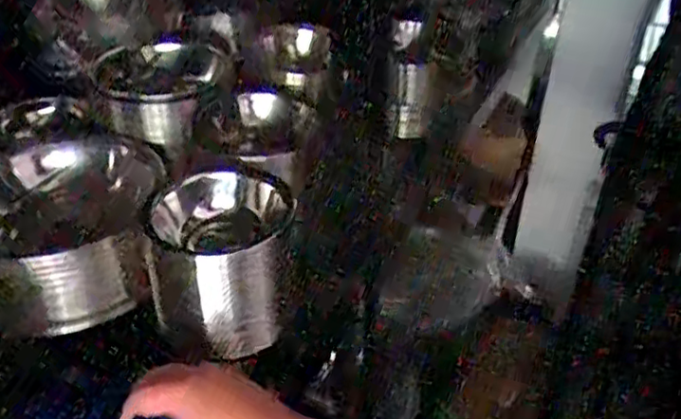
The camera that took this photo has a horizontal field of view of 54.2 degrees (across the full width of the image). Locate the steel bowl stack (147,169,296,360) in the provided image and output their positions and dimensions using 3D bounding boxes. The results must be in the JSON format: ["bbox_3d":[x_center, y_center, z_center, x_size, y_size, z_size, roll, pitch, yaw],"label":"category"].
[{"bbox_3d":[-0.096,0.050,0.551,0.099,0.132,0.096,8,37,12],"label":"steel bowl stack"}]

